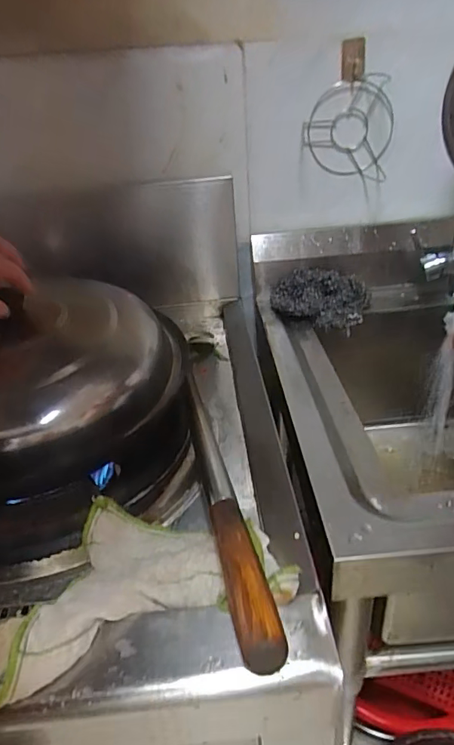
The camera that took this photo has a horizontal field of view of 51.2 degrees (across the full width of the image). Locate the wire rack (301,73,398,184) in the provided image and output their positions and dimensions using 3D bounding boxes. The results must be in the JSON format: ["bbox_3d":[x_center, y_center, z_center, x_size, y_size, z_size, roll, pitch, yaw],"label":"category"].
[{"bbox_3d":[0.190,-0.380,0.746,0.140,0.146,0.035,-1,30,4],"label":"wire rack"}]

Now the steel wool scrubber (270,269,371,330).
[{"bbox_3d":[0.147,-0.124,0.770,0.156,0.061,0.103,7,32,17],"label":"steel wool scrubber"}]

